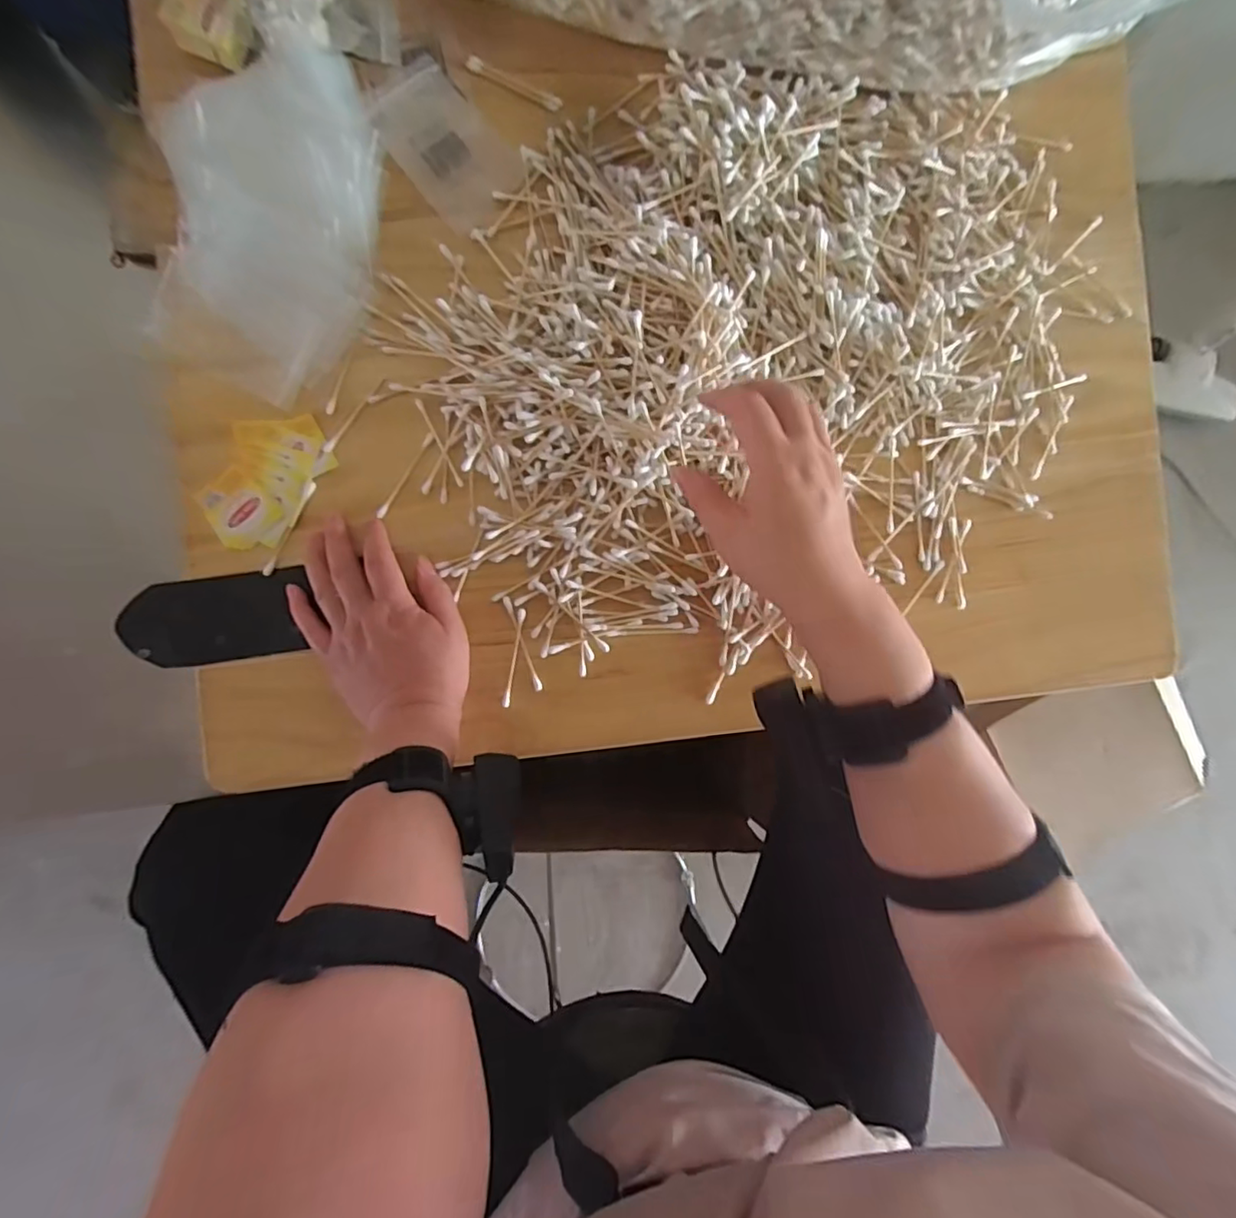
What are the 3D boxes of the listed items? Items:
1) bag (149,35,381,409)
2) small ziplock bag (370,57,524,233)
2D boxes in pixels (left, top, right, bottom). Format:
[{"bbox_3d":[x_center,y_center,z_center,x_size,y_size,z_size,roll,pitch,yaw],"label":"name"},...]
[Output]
[{"bbox_3d":[-0.240,-0.271,0.404,0.136,0.026,0.230,4,91,-7],"label":"bag"},{"bbox_3d":[-0.126,-0.340,0.430,0.074,0.012,0.112,-46,99,-10],"label":"small ziplock bag"}]

